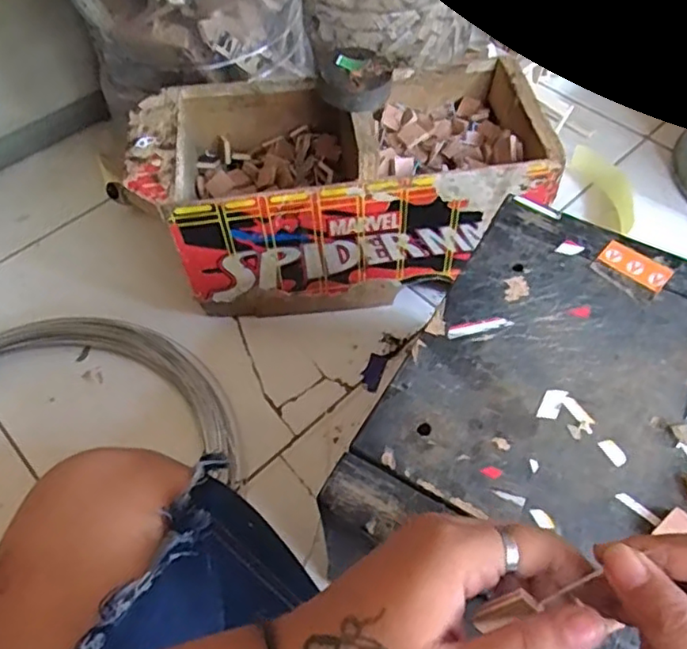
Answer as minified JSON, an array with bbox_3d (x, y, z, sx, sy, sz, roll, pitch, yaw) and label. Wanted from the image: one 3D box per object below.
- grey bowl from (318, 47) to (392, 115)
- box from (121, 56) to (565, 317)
[{"bbox_3d":[0.013,-0.207,0.524,0.054,0.022,0.061,23,60,16],"label":"grey bowl"},{"bbox_3d":[-0.002,-0.133,0.634,0.369,0.176,0.171,-6,57,-2],"label":"box"}]

